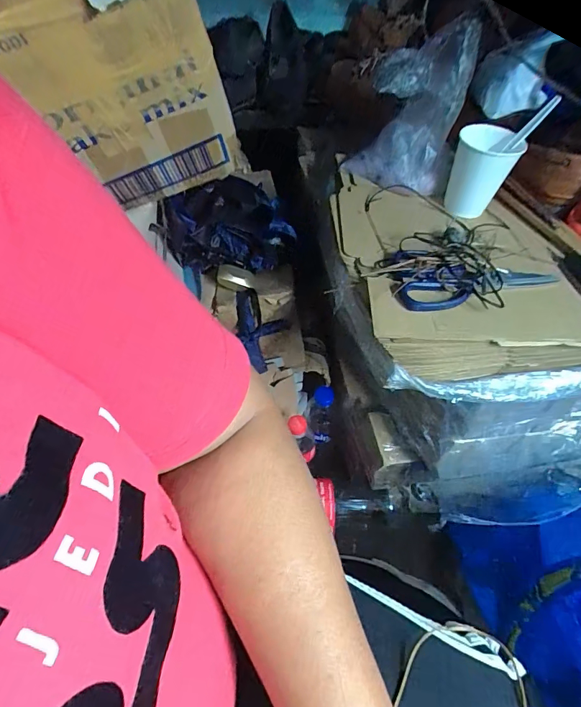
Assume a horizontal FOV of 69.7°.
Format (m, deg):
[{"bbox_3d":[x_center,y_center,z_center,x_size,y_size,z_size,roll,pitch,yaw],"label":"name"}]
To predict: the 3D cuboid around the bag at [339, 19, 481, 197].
[{"bbox_3d":[0.148,-0.299,0.503,0.124,0.163,0.100,21,54,16],"label":"bag"}]

